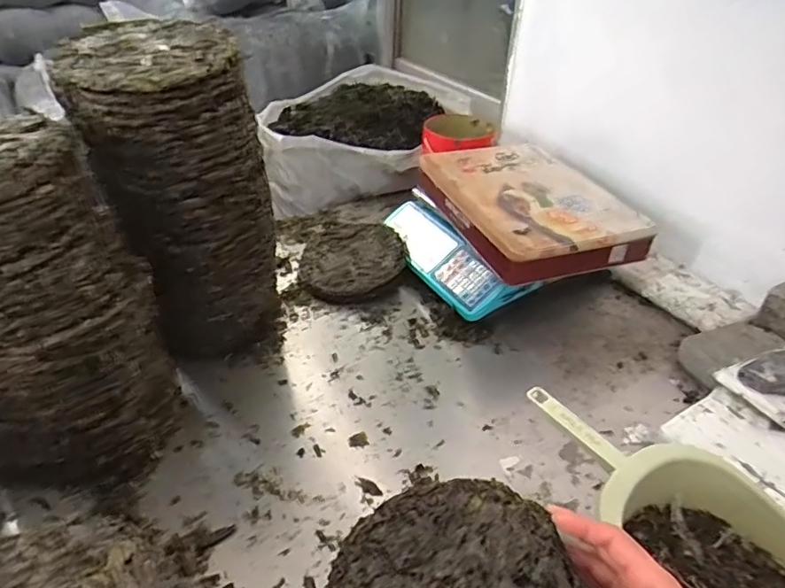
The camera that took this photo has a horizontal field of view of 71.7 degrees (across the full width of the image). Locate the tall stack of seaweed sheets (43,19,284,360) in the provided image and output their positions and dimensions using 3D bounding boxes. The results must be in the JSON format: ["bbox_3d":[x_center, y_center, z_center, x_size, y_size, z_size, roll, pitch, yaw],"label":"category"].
[{"bbox_3d":[-0.272,-0.112,0.741,0.209,0.426,0.224,-5,36,-11],"label":"tall stack of seaweed sheets"}]

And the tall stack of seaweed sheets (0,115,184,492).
[{"bbox_3d":[-0.374,0.029,0.575,0.189,0.373,0.187,4,35,1],"label":"tall stack of seaweed sheets"}]

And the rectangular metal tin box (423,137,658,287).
[{"bbox_3d":[0.235,-0.168,0.992,0.282,0.065,0.394,-11,38,-18],"label":"rectangular metal tin box"}]

